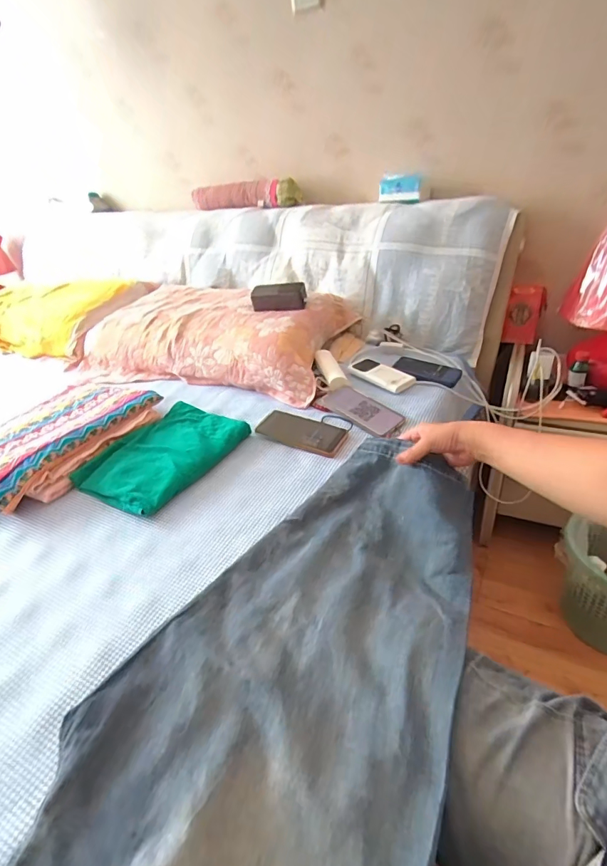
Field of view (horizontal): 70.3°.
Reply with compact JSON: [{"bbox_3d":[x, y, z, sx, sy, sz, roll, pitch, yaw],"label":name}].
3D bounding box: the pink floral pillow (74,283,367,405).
[{"bbox_3d":[-0.248,-0.262,1.103,0.672,0.109,0.353,10,38,20],"label":"pink floral pillow"}]

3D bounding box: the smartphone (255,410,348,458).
[{"bbox_3d":[-0.004,-0.005,0.809,0.165,0.012,0.087,18,42,29],"label":"smartphone"}]

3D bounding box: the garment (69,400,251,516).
[{"bbox_3d":[-0.244,0.035,0.767,0.203,0.023,0.256,16,41,27],"label":"garment"}]

